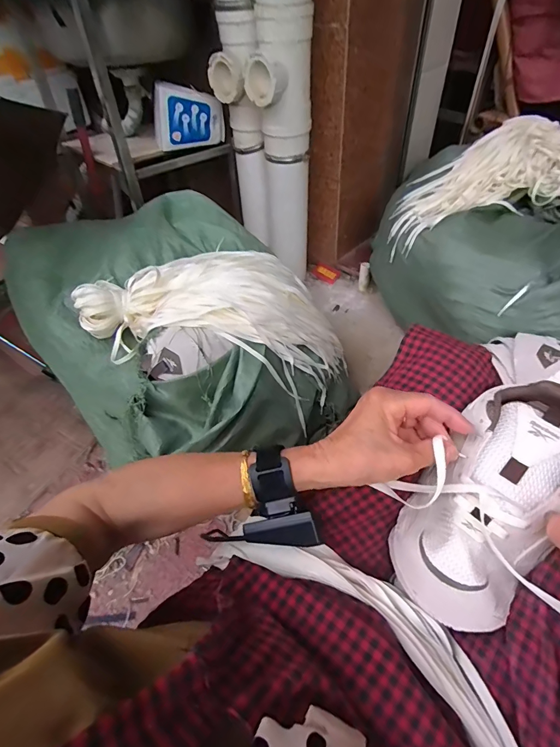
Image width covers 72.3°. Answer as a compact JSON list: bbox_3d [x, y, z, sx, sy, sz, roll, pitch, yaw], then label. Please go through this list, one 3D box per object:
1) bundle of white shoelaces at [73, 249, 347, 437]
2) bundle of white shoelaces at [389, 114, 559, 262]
[{"bbox_3d":[-0.099,-0.116,0.727,0.491,0.155,0.257,11,48,-11],"label":"bundle of white shoelaces"},{"bbox_3d":[0.423,-0.407,0.827,0.405,0.113,0.201,-20,47,16],"label":"bundle of white shoelaces"}]

